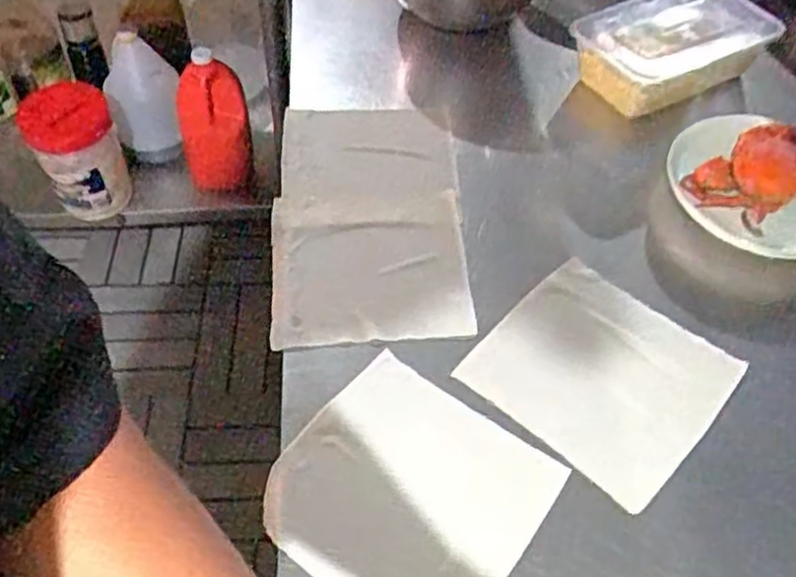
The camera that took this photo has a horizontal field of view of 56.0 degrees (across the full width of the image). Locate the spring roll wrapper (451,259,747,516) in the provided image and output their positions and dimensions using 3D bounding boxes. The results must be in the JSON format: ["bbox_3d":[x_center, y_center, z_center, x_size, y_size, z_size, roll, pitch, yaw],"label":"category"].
[{"bbox_3d":[0.199,0.077,0.723,0.208,0.011,0.209,37,58,24],"label":"spring roll wrapper"}]

